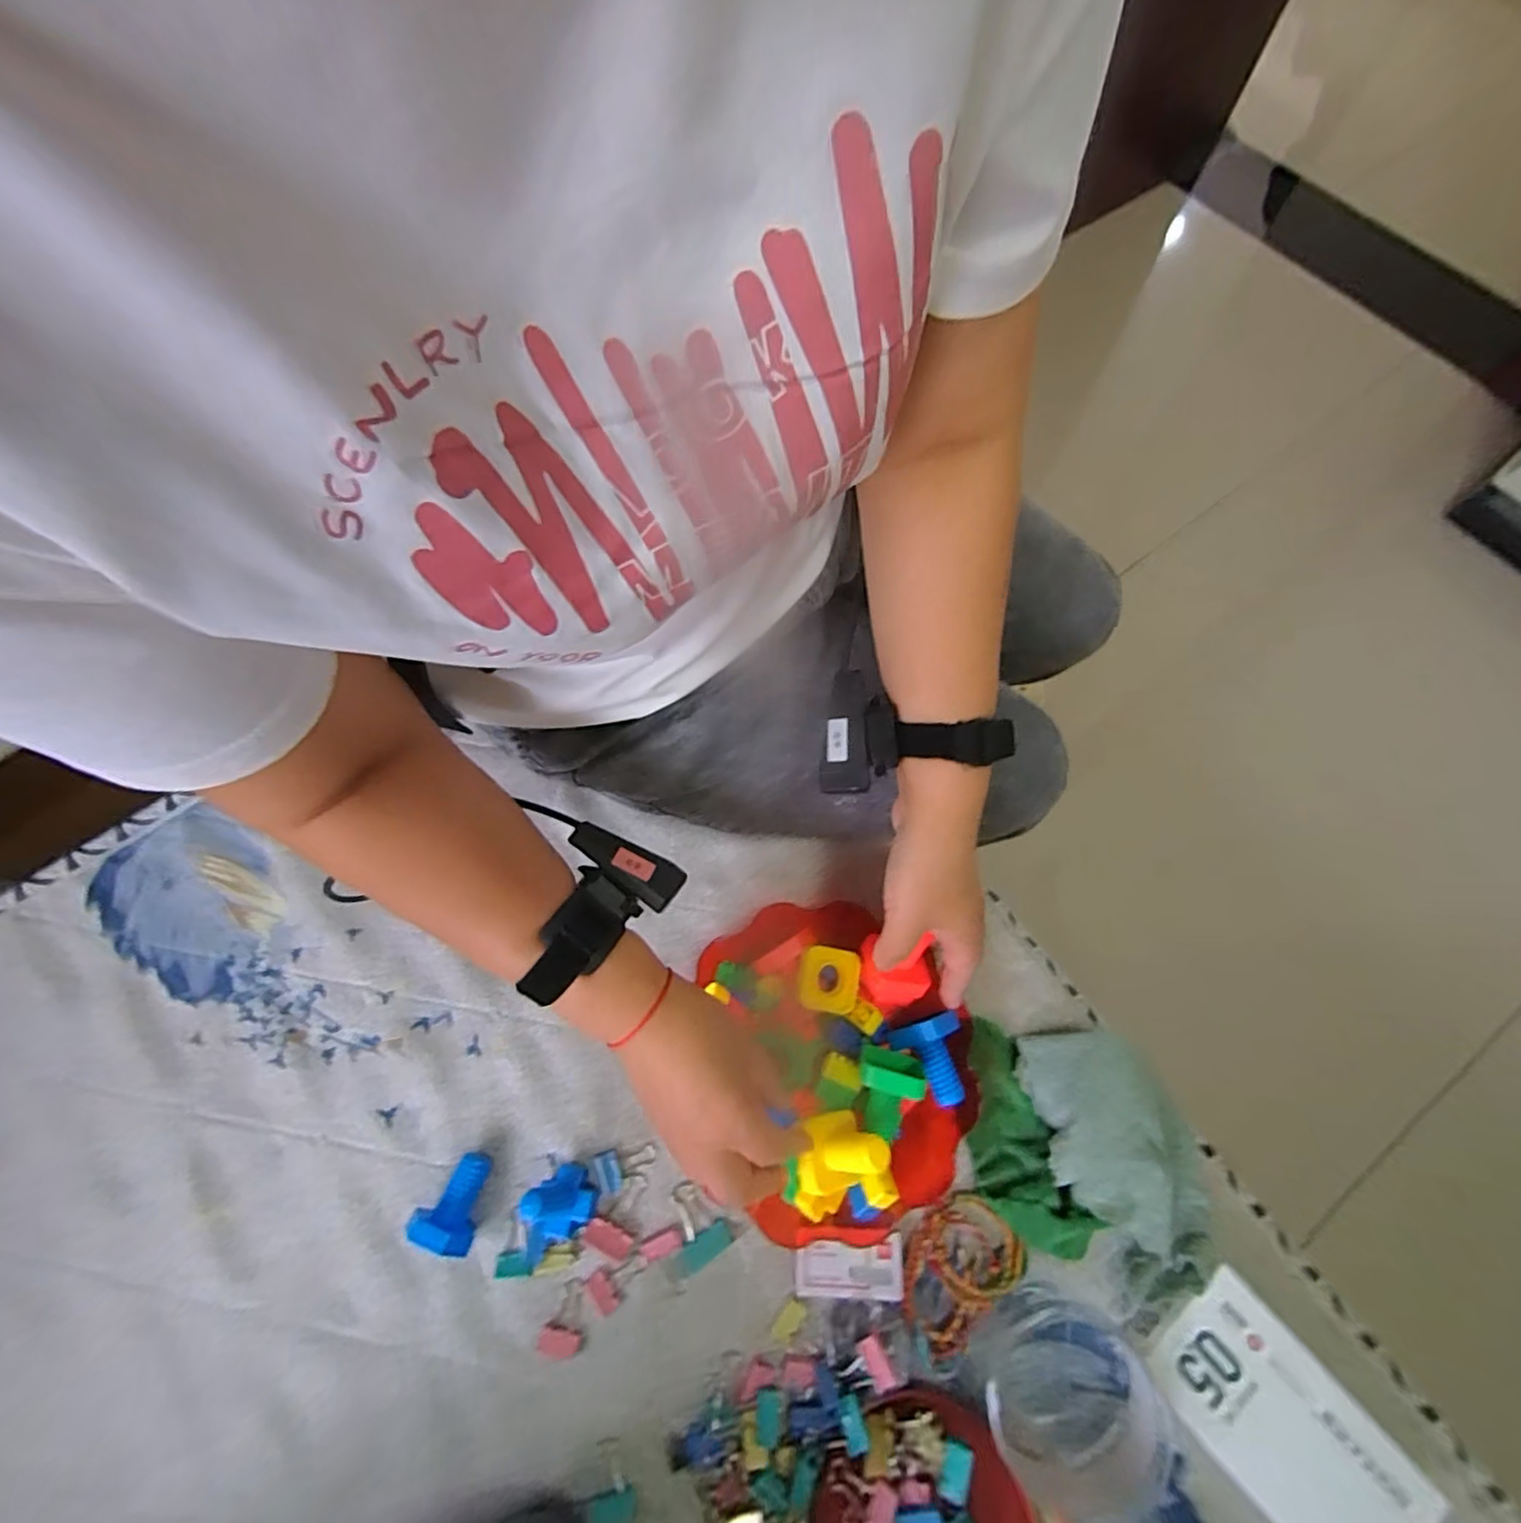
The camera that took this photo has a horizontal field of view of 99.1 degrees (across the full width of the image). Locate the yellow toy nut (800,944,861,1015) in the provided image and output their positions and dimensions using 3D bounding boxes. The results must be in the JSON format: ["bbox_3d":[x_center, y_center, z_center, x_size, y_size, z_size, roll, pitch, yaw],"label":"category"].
[{"bbox_3d":[0.049,0.155,0.458,0.041,0.016,0.044,5,70,4],"label":"yellow toy nut"}]

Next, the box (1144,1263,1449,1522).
[{"bbox_3d":[0.316,0.402,0.390,0.082,0.019,0.155,-41,73,-12],"label":"box"}]

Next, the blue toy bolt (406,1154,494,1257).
[{"bbox_3d":[-0.213,0.302,0.446,0.047,0.041,0.048,16,71,8],"label":"blue toy bolt"}]

